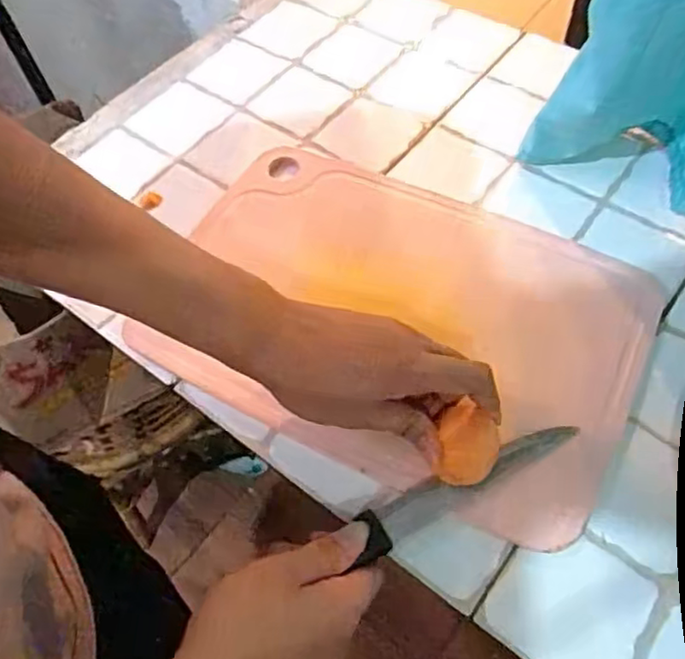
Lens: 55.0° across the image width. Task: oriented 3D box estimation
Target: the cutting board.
[{"bbox_3d":[0.037,-0.014,0.485,0.347,0.012,0.233,25,64,19],"label":"cutting board"}]

